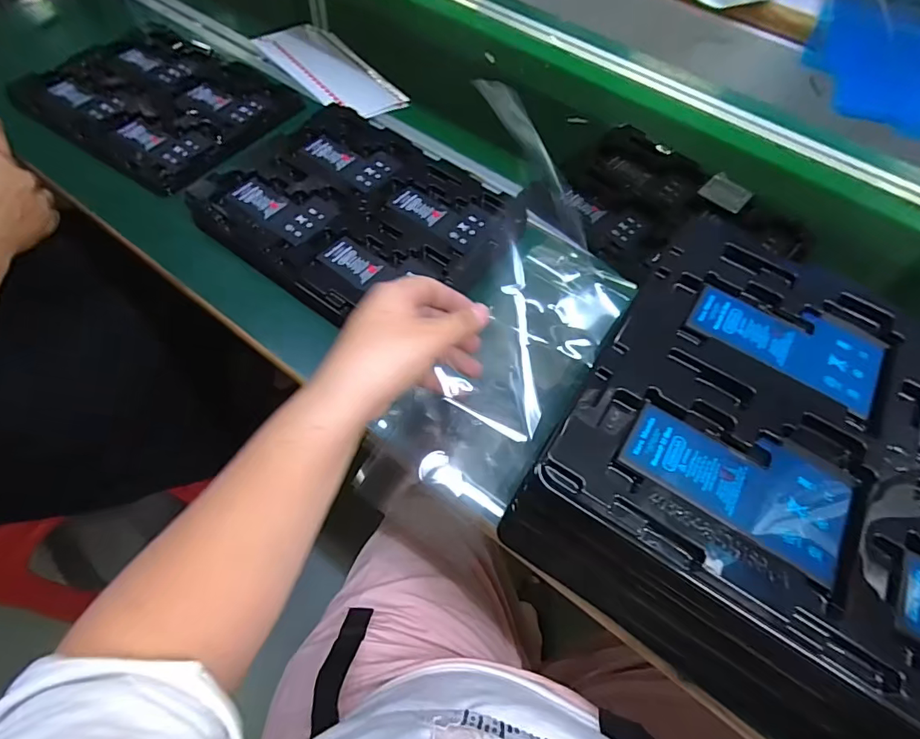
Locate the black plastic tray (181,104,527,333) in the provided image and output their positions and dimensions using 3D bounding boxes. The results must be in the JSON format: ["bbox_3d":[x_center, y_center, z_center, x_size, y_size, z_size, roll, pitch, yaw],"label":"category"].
[{"bbox_3d":[-0.097,-0.158,0.482,0.286,0.027,0.219,34,63,15],"label":"black plastic tray"}]

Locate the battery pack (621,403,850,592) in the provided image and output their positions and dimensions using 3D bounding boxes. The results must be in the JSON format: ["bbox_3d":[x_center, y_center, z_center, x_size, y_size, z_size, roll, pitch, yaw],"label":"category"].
[{"bbox_3d":[0.135,0.050,0.229,0.101,0.004,0.054,30,62,13],"label":"battery pack"}]

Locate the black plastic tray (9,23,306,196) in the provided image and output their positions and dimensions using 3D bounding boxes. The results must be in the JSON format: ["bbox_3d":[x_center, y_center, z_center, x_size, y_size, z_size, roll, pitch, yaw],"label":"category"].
[{"bbox_3d":[-0.357,-0.328,0.570,0.296,0.021,0.218,32,62,14],"label":"black plastic tray"}]

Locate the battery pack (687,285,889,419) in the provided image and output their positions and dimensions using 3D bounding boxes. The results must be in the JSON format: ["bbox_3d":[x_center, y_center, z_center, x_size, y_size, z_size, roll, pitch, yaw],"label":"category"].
[{"bbox_3d":[0.190,-0.020,0.272,0.102,0.004,0.060,33,63,14],"label":"battery pack"}]

